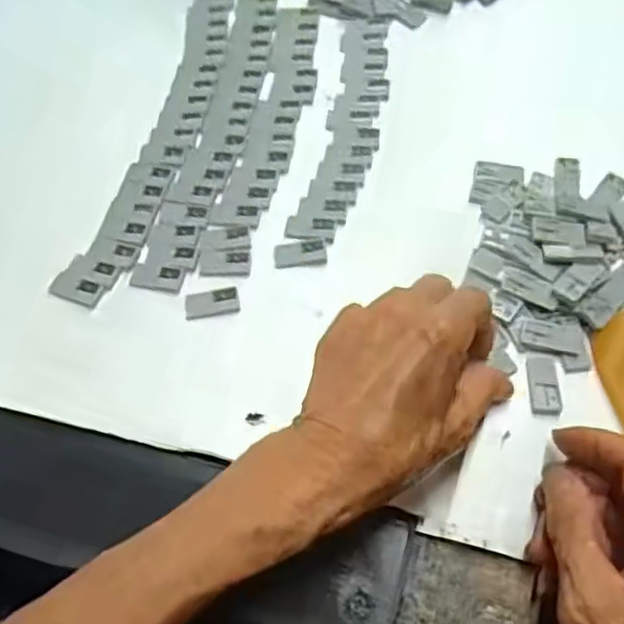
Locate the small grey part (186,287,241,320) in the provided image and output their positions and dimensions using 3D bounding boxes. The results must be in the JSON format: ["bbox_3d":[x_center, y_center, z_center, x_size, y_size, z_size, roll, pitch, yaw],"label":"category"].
[{"bbox_3d":[-0.052,-0.005,0.334,0.028,0.004,0.014,-12,65,-4],"label":"small grey part"}]

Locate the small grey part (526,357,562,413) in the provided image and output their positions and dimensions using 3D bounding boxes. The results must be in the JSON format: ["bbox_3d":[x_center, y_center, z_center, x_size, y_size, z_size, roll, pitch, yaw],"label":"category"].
[{"bbox_3d":[0.111,0.034,0.304,0.014,0.004,0.029,4,65,4],"label":"small grey part"}]

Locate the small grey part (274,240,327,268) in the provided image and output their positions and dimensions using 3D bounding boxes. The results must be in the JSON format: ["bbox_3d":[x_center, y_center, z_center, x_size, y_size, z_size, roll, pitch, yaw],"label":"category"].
[{"bbox_3d":[-0.006,-0.032,0.346,0.028,0.004,0.014,-7,65,-1],"label":"small grey part"}]

